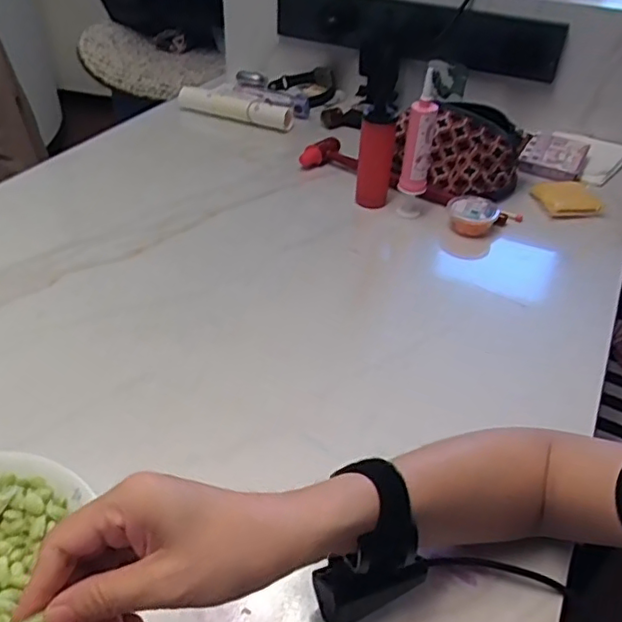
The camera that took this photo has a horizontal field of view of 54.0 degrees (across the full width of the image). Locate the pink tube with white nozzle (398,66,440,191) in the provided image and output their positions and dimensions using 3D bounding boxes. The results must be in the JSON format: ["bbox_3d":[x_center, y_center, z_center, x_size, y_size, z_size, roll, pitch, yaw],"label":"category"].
[{"bbox_3d":[0.131,-0.207,0.728,0.030,0.141,0.036,12,40,11],"label":"pink tube with white nozzle"}]

